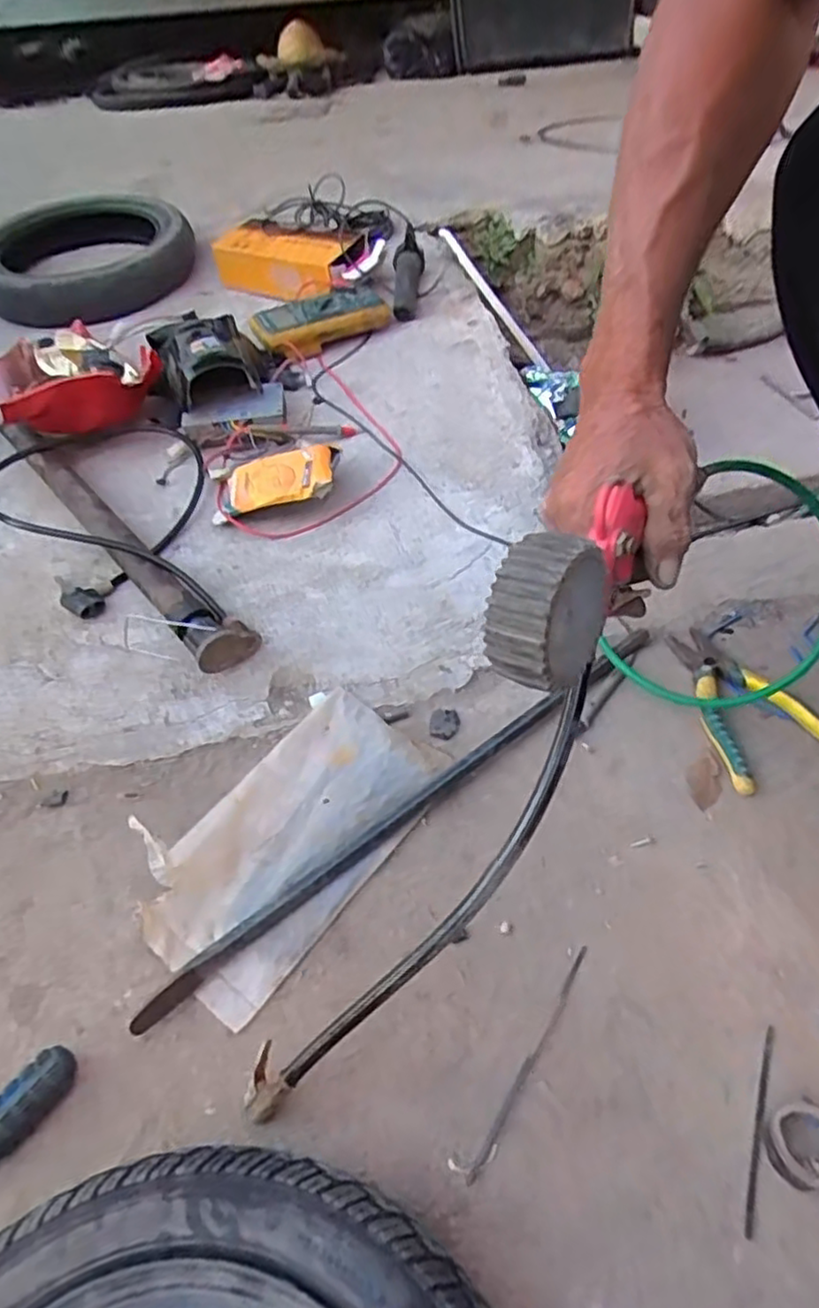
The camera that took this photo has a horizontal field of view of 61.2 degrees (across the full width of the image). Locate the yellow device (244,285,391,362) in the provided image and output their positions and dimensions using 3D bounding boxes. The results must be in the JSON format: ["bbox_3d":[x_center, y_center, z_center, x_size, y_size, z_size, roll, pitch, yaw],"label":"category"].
[{"bbox_3d":[-0.127,-0.474,0.992,0.198,0.053,0.102,-30,48,-24],"label":"yellow device"}]

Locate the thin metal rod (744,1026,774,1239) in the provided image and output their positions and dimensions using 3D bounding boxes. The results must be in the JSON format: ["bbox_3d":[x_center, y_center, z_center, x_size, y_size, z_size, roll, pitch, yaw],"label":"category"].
[{"bbox_3d":[0.201,0.268,0.397,0.004,0.004,0.111,16,47,22],"label":"thin metal rod"}]

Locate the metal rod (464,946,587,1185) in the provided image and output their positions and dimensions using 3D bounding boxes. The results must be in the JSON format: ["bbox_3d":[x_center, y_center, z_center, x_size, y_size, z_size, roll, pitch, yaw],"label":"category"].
[{"bbox_3d":[0.078,0.250,0.434,0.007,0.006,0.156,23,50,28],"label":"metal rod"}]

